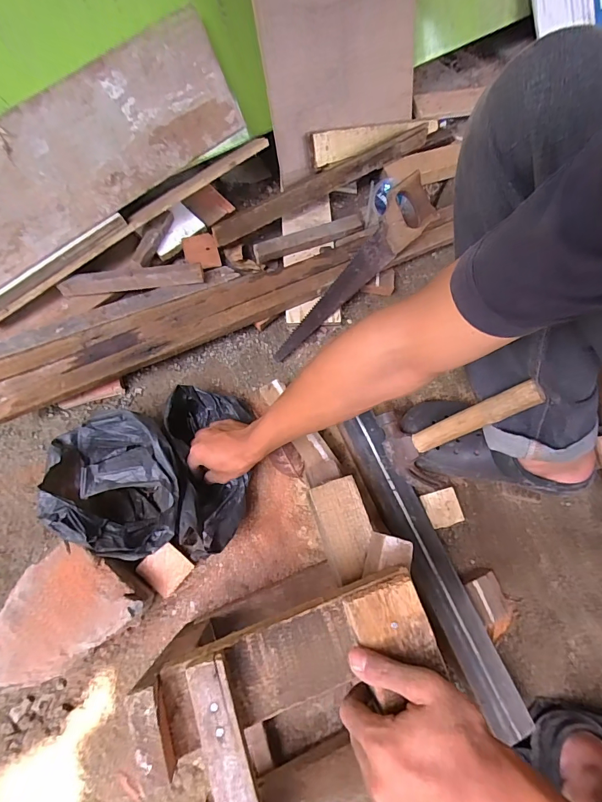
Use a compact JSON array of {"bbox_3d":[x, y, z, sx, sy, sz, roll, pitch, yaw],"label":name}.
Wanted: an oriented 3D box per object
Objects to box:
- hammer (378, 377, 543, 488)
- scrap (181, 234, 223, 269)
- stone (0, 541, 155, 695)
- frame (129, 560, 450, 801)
[{"bbox_3d":[0.199,0.036,0.505,0.032,0.212,0.113,1,64,-44],"label":"hammer"},{"bbox_3d":[-0.180,-0.269,0.702,0.062,0.010,0.054,-7,113,2],"label":"scrap"},{"bbox_3d":[-0.311,0.273,0.503,0.208,0.080,0.129,-28,74,-12],"label":"stone"},{"bbox_3d":[0.018,0.308,0.362,0.226,0.223,0.235,-19,72,-7],"label":"frame"}]

